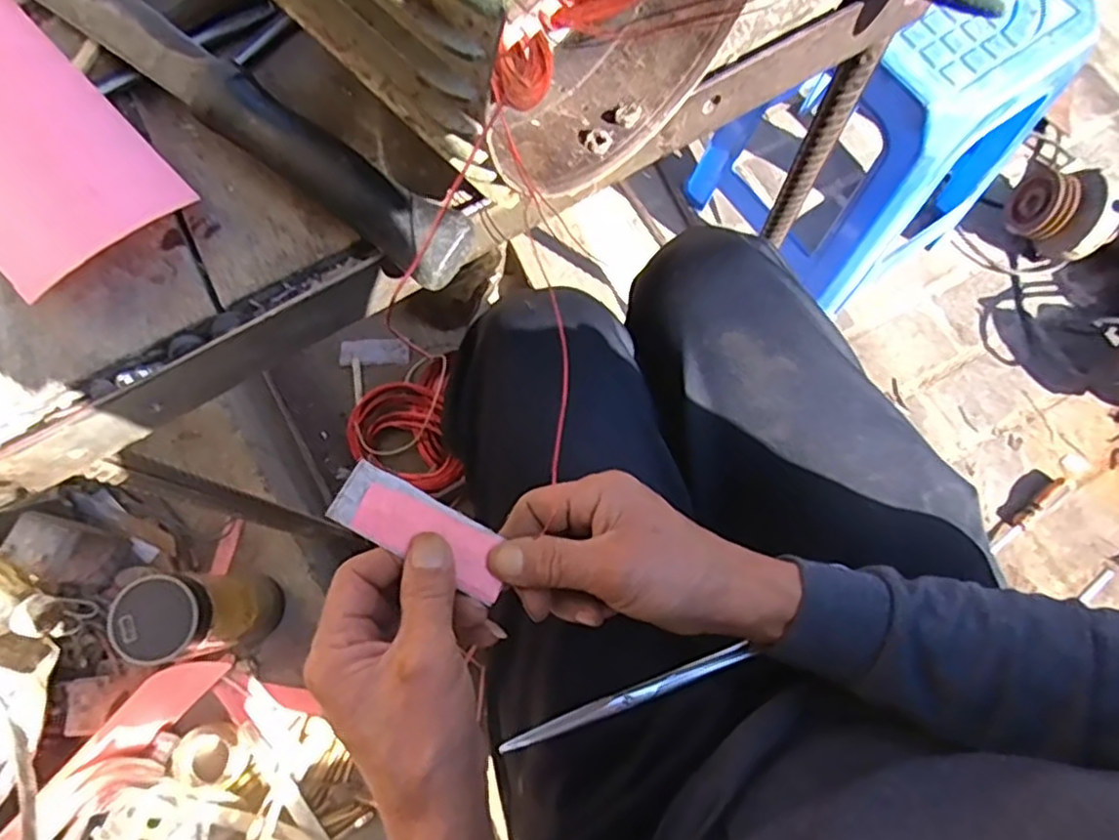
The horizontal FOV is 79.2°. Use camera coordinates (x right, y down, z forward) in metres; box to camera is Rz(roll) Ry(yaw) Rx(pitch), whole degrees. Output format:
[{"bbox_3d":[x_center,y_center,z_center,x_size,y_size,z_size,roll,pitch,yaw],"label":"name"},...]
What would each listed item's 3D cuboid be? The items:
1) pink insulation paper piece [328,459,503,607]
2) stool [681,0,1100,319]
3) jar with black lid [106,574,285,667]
[{"bbox_3d":[-0.067,0.057,0.342,0.093,0.004,0.034,34,77,-11],"label":"pink insulation paper piece"},{"bbox_3d":[0.462,-0.427,0.978,0.345,0.457,0.314,-31,78,-8],"label":"stool"},{"bbox_3d":[-0.298,0.167,0.580,0.061,0.181,0.063,0,75,0],"label":"jar with black lid"}]

